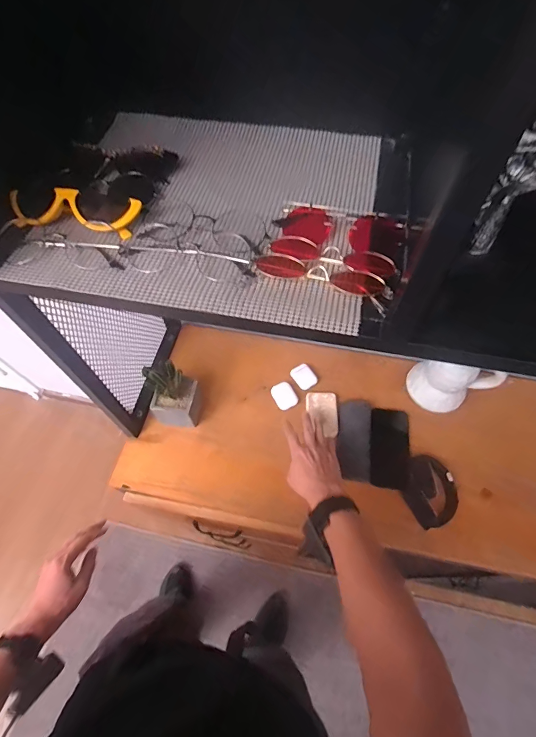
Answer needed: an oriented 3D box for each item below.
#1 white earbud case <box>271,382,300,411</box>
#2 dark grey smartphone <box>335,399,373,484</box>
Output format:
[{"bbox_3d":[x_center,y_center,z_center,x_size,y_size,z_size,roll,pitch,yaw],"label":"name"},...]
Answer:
[{"bbox_3d":[0.036,0.061,0.811,0.047,0.017,0.061,-28,65,-13],"label":"white earbud case"},{"bbox_3d":[0.176,0.140,0.754,0.068,0.011,0.167,6,58,9],"label":"dark grey smartphone"}]

